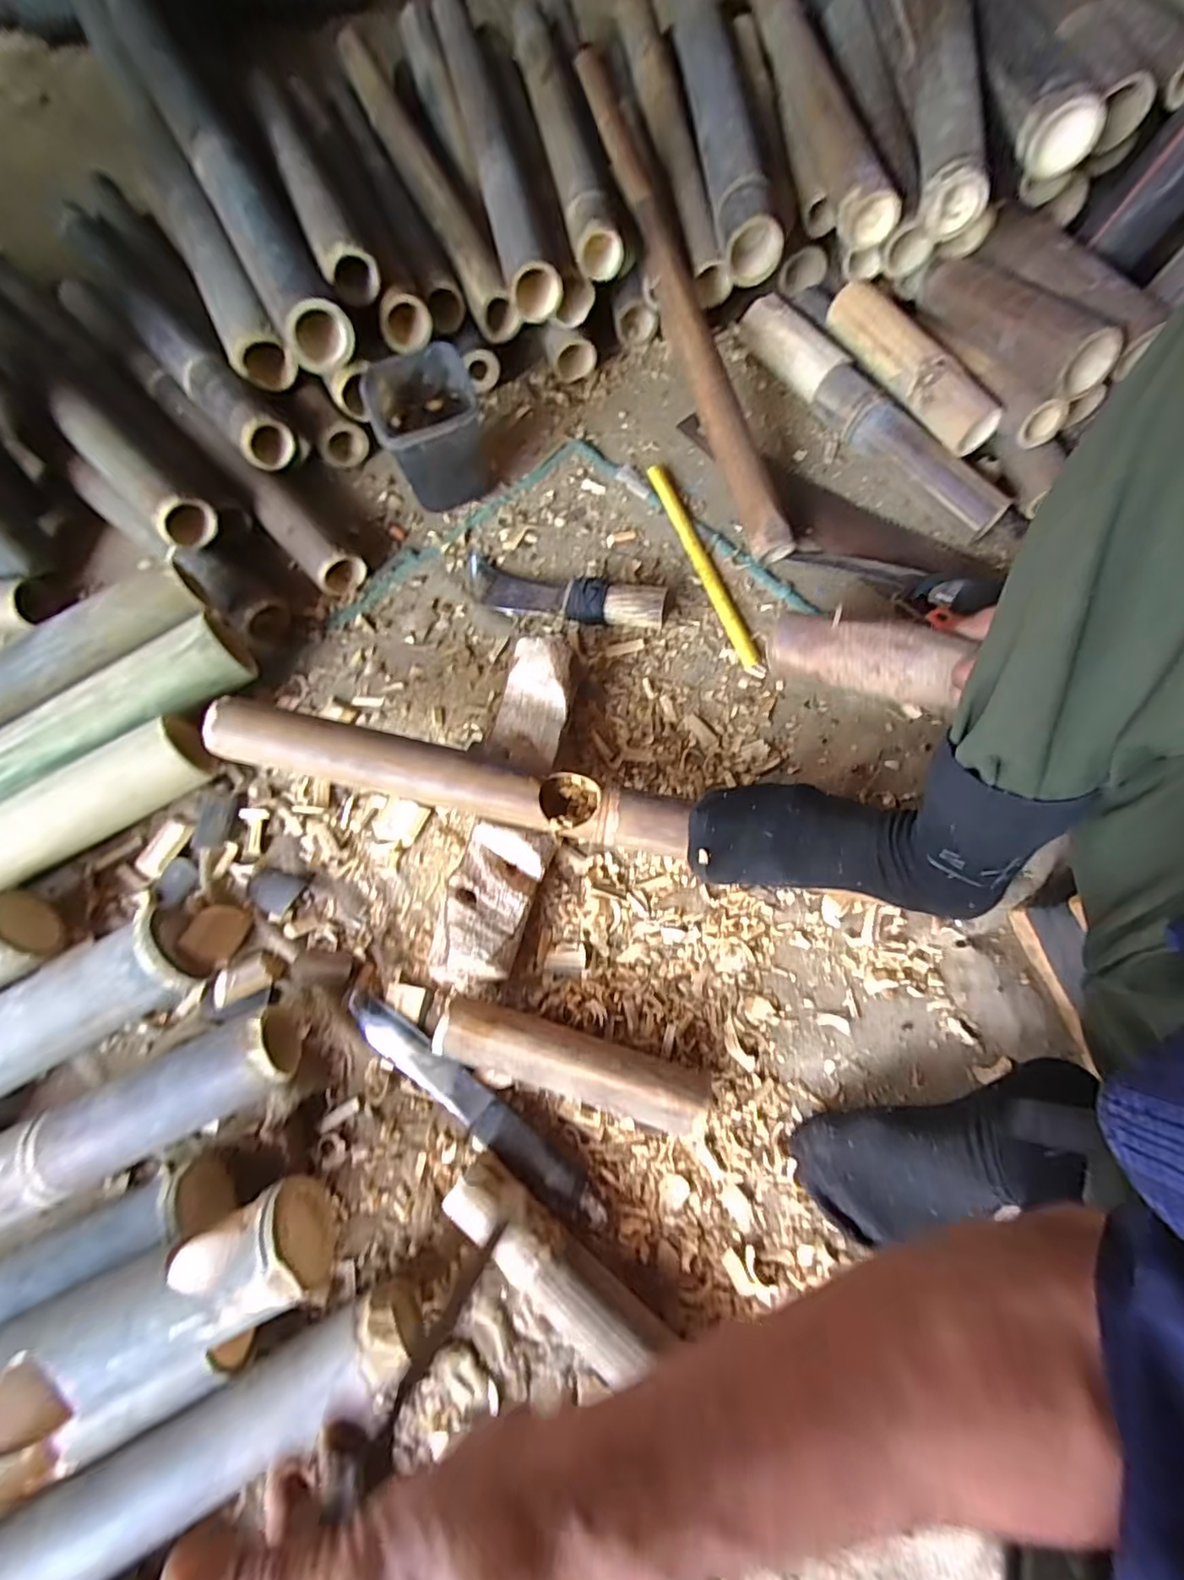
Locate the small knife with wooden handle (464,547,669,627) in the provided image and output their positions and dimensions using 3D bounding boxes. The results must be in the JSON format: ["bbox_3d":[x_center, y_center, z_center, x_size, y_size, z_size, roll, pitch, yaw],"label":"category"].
[{"bbox_3d":[-0.033,-0.230,0.661,0.235,0.043,0.066,12,72,6],"label":"small knife with wooden handle"}]

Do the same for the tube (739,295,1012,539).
[{"bbox_3d":[0.321,-0.458,0.703,0.048,0.058,0.414,-31,73,-9],"label":"tube"}]

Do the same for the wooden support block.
[{"bbox_3d":[-0.072,0.017,0.564,0.083,0.064,0.331,11,72,5],"label":"wooden support block"}]

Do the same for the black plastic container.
[{"bbox_3d":[-0.182,-0.400,0.675,0.113,0.124,0.119,-17,71,-4],"label":"black plastic container"}]

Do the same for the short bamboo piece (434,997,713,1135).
[{"bbox_3d":[-0.019,0.230,0.497,0.225,0.051,0.051,15,72,7],"label":"short bamboo piece"}]

